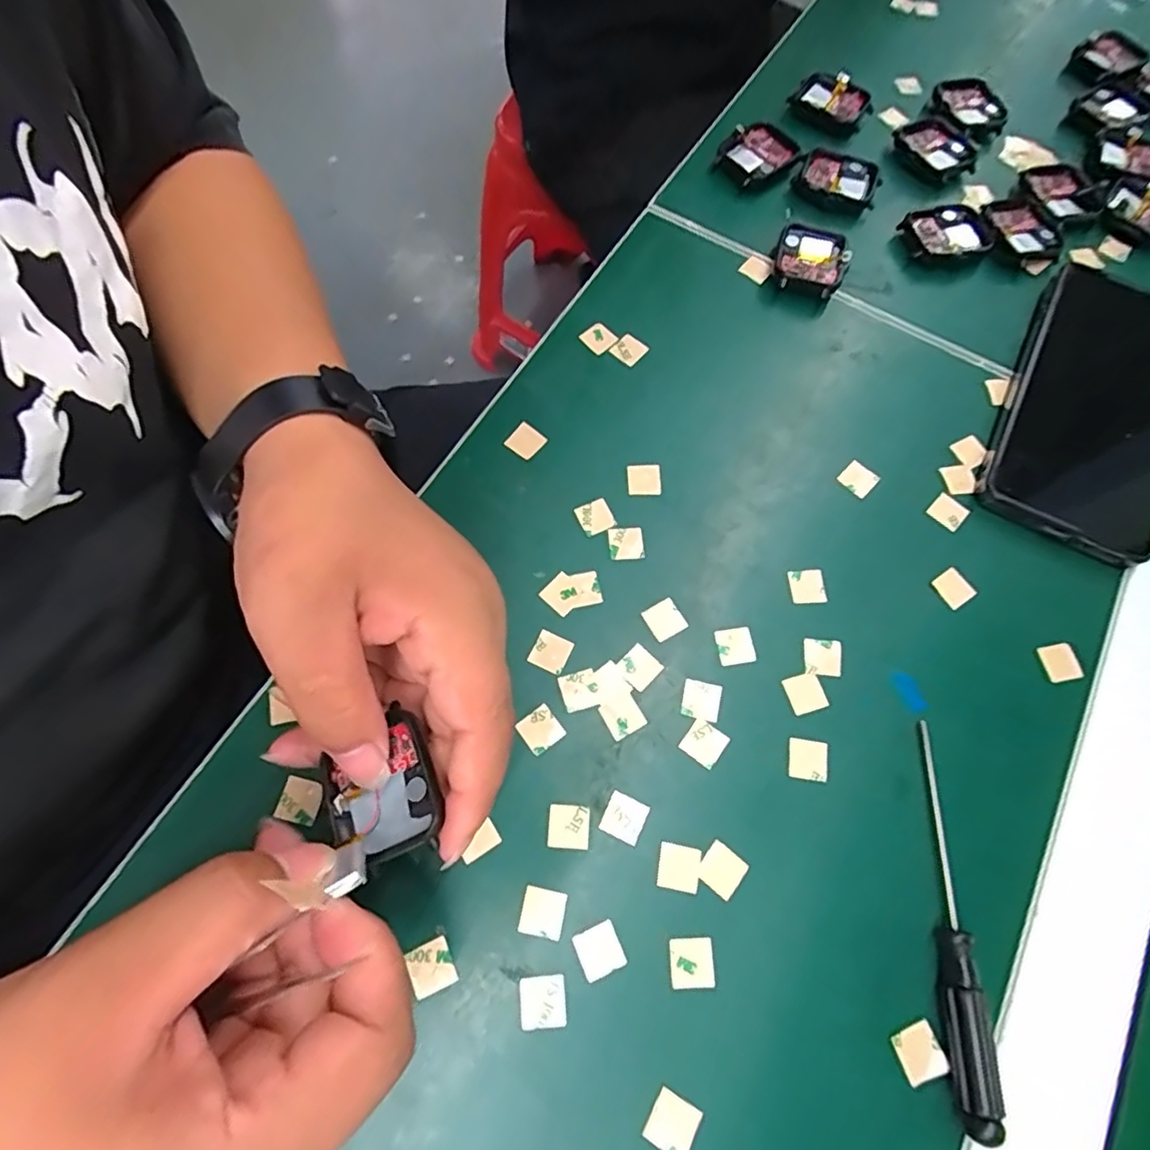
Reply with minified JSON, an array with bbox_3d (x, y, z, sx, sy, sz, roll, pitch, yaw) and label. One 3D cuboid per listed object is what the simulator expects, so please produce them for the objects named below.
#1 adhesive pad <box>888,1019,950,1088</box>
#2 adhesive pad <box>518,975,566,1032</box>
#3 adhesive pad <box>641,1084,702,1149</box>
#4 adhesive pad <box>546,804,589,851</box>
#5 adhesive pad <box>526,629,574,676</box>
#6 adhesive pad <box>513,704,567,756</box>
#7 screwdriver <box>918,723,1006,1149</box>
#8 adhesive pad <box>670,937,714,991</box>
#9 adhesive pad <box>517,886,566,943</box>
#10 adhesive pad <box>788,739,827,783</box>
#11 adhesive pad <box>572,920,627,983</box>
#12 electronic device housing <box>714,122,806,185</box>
[{"bbox_3d":[0.120,0.166,0.211,0.015,0.004,0.015,-21,71,-10],"label":"adhesive pad"},{"bbox_3d":[-0.011,0.150,0.213,0.016,0.004,0.016,-3,69,-3],"label":"adhesive pad"},{"bbox_3d":[0.033,0.182,0.201,0.015,0.004,0.015,31,71,9],"label":"adhesive pad"},{"bbox_3d":[-0.003,0.096,0.233,0.016,0.004,0.015,5,68,0],"label":"adhesive pad"},{"bbox_3d":[-0.011,0.033,0.259,0.016,0.004,0.016,24,72,10],"label":"adhesive pad"},{"bbox_3d":[-0.014,0.063,0.246,0.016,0.004,0.015,-37,74,-15],"label":"adhesive pad"},{"bbox_3d":[0.137,0.123,0.223,0.011,0.014,0.131,6,68,0],"label":"screwdriver"},{"bbox_3d":[0.042,0.139,0.218,0.016,0.004,0.016,0,69,-2],"label":"adhesive pad"},{"bbox_3d":[-0.012,0.124,0.222,0.016,0.004,0.016,13,69,3],"label":"adhesive pad"},{"bbox_3d":[0.095,0.075,0.247,0.015,0.004,0.015,8,68,1],"label":"adhesive pad"},{"bbox_3d":[0.009,0.135,0.219,0.015,0.004,0.016,-22,71,-10],"label":"adhesive pad"},{"bbox_3d":[0.108,-0.250,0.363,0.041,0.012,0.039,-39,75,-16],"label":"electronic device housing"}]

